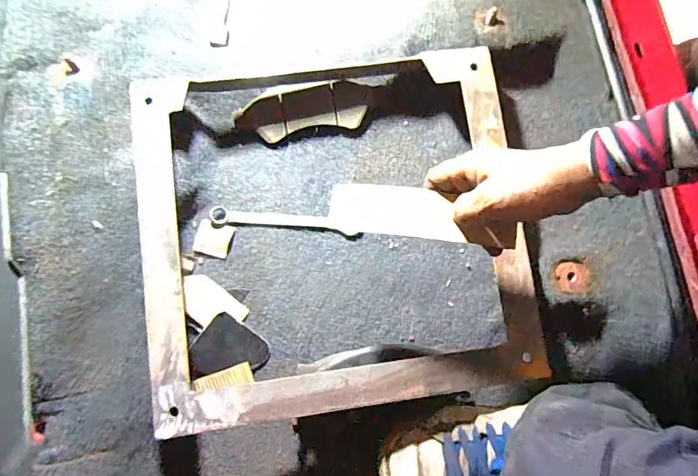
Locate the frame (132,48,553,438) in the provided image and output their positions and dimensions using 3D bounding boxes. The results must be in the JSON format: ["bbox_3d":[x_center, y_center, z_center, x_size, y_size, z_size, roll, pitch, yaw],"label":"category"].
[{"bbox_3d":[-0.012,-0.014,0.475,0.394,0.032,0.367,-8,80,-3],"label":"frame"}]

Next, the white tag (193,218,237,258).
[{"bbox_3d":[-0.159,0.000,0.530,0.042,0.004,0.039,17,80,2],"label":"white tag"}]

